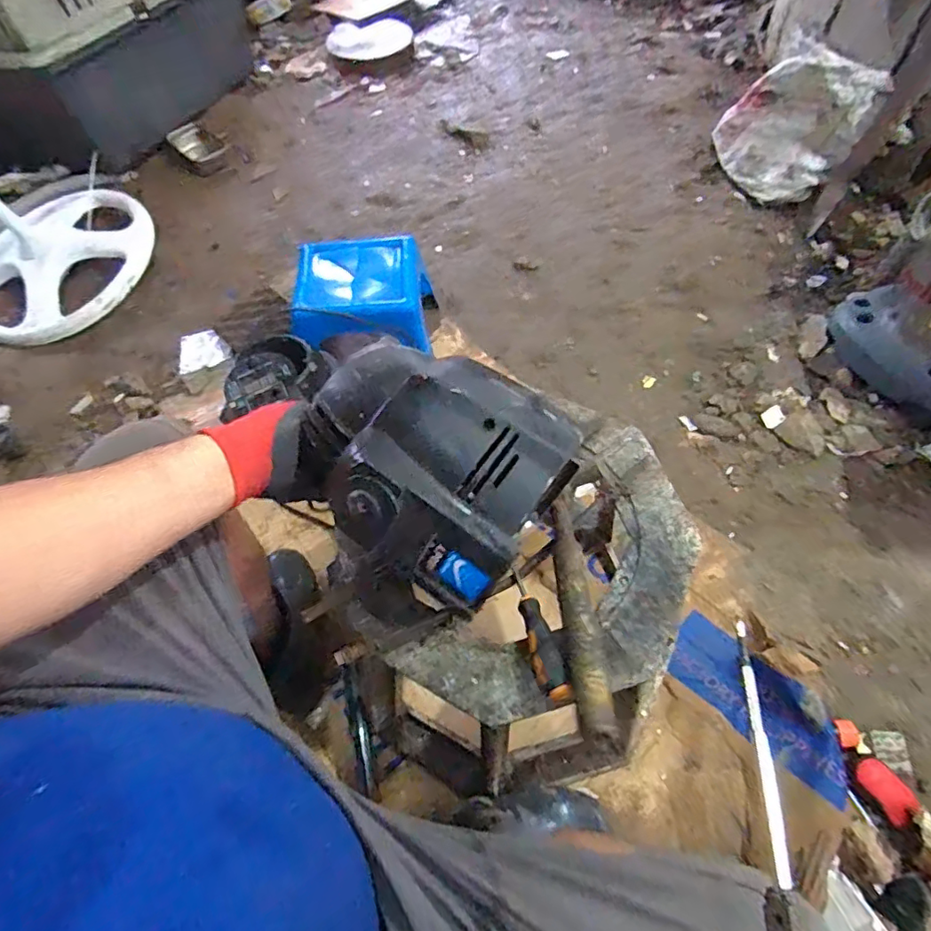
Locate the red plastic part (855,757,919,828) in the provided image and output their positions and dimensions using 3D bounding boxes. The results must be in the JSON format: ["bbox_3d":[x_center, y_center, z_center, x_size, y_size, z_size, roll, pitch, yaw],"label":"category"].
[{"bbox_3d":[0.575,0.439,0.747,0.045,0.018,0.075,-25,60,-11],"label":"red plastic part"}]

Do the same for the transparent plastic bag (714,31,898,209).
[{"bbox_3d":[0.835,-0.888,1.432,0.335,0.269,0.225,39,68,24],"label":"transparent plastic bag"}]

